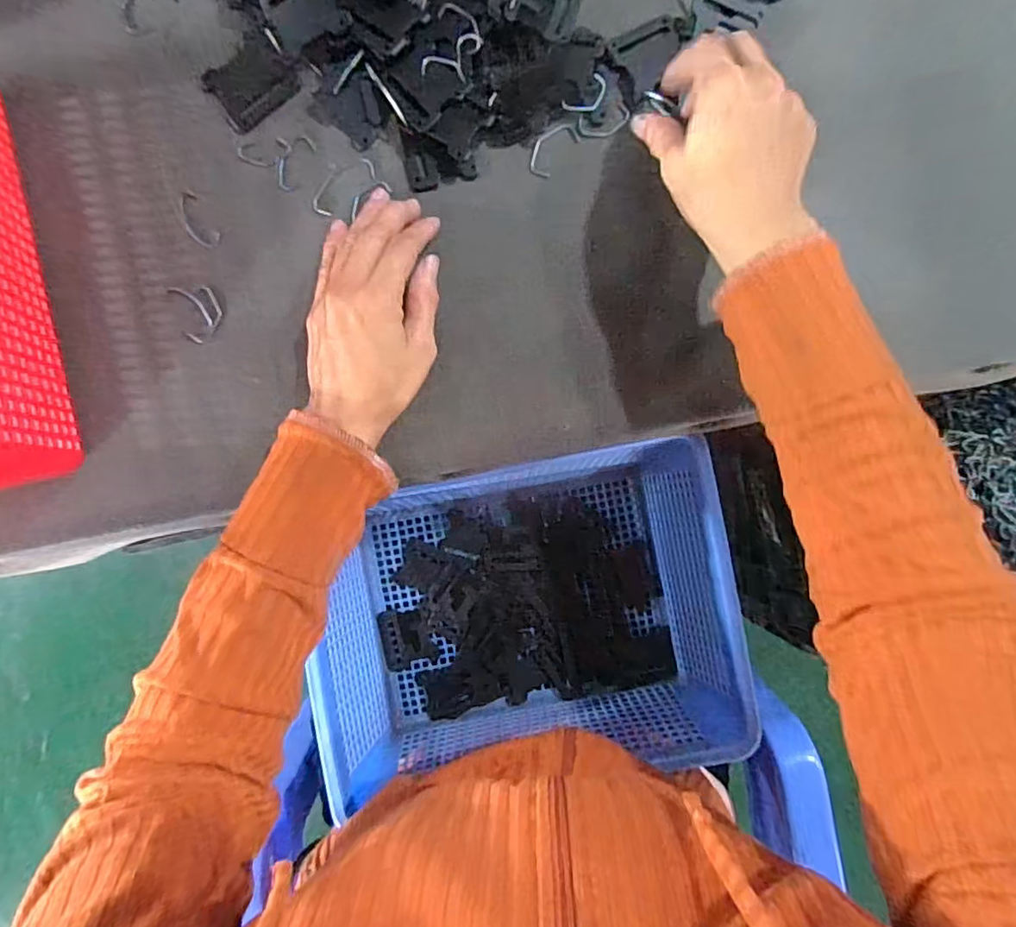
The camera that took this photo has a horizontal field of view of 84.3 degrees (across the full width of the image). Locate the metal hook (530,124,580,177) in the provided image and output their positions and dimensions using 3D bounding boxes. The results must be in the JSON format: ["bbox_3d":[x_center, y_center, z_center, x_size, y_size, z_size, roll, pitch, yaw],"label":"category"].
[{"bbox_3d":[0.028,-0.201,0.358,0.020,0.004,0.038,42,88,-1],"label":"metal hook"}]

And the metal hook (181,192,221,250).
[{"bbox_3d":[-0.192,-0.149,0.346,0.015,0.004,0.038,-33,91,-2],"label":"metal hook"}]

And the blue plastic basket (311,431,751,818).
[{"bbox_3d":[0.014,0.117,0.436,0.285,0.103,0.211,-11,90,-2],"label":"blue plastic basket"}]

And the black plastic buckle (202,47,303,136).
[{"bbox_3d":[-0.159,-0.236,0.349,0.050,0.005,0.039,-35,91,-2],"label":"black plastic buckle"}]

